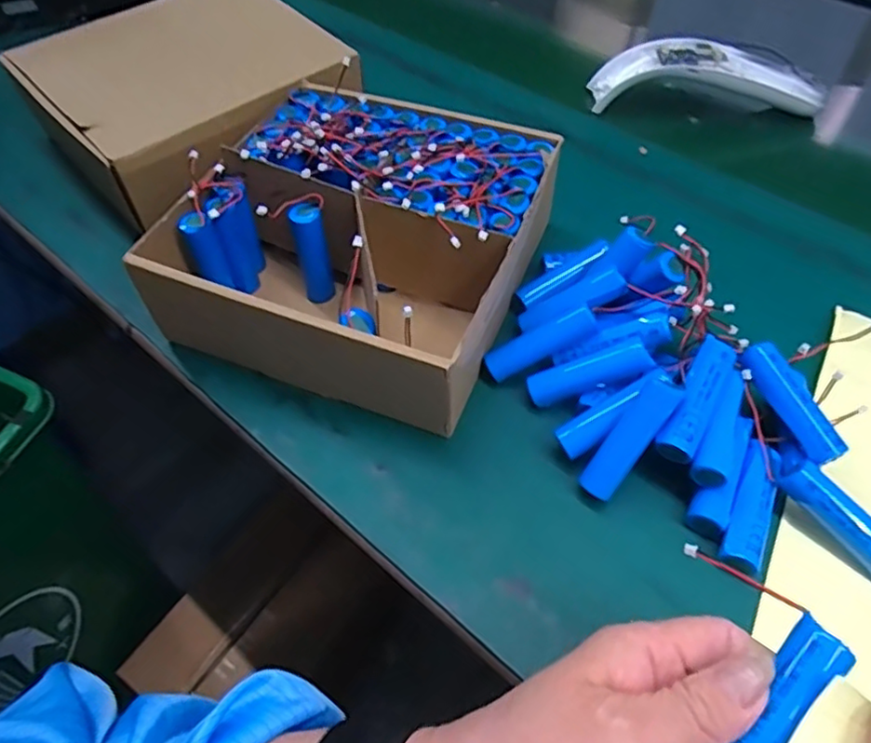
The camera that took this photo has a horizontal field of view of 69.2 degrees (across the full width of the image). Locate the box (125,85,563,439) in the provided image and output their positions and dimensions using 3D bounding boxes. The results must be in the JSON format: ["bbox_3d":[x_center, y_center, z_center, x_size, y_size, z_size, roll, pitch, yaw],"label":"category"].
[{"bbox_3d":[-0.043,-0.087,0.397,0.198,0.080,0.202,17,57,13],"label":"box"}]

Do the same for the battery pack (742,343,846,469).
[{"bbox_3d":[0.181,0.016,0.322,0.017,0.020,0.066,-19,56,-12],"label":"battery pack"}]

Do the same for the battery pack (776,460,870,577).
[{"bbox_3d":[0.196,0.072,0.301,0.017,0.016,0.065,-37,75,-22],"label":"battery pack"}]

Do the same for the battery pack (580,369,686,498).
[{"bbox_3d":[0.101,0.032,0.322,0.019,0.016,0.072,36,93,23],"label":"battery pack"}]

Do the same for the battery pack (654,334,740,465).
[{"bbox_3d":[0.134,0.014,0.321,0.019,0.019,0.067,27,60,19],"label":"battery pack"}]

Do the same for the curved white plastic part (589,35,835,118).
[{"bbox_3d":[0.234,-0.251,0.538,0.192,0.050,0.052,2,55,3],"label":"curved white plastic part"}]

